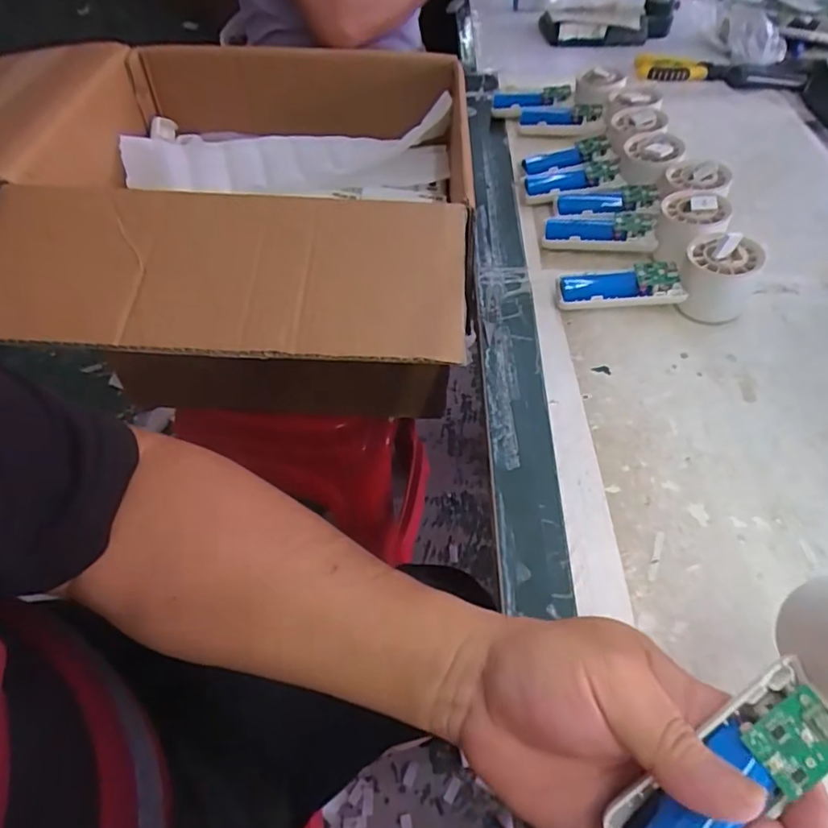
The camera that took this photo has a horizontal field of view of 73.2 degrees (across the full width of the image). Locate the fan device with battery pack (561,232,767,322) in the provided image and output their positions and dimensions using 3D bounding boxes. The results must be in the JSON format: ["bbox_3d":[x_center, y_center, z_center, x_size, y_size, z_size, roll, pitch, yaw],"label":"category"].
[{"bbox_3d":[0.210,-0.116,0.463,0.171,0.060,0.052,3,52,2],"label":"fan device with battery pack"}]

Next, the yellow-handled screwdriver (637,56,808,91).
[{"bbox_3d":[0.416,-0.464,0.757,0.220,0.023,0.035,9,52,8],"label":"yellow-handled screwdriver"}]

